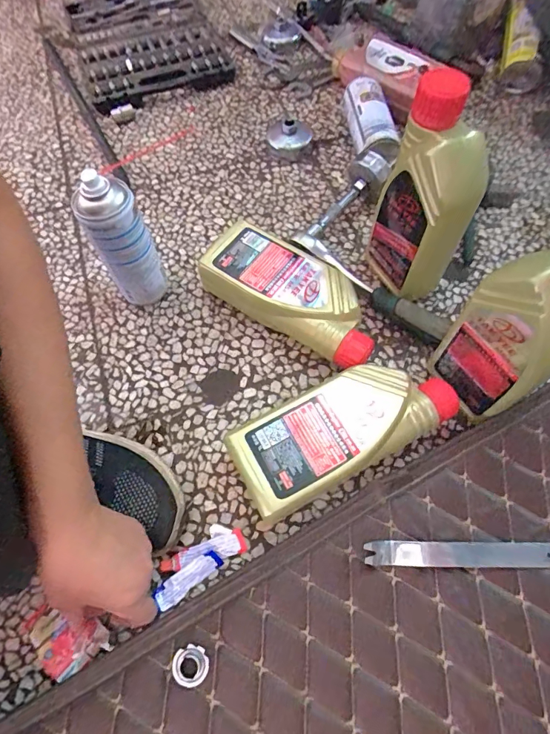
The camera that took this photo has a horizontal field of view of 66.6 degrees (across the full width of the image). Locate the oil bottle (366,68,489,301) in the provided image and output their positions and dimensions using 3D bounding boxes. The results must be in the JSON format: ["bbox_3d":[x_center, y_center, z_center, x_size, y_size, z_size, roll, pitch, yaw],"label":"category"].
[{"bbox_3d":[0.171,-0.180,0.478,0.061,0.247,0.111,-29,65,-12],"label":"oil bottle"}]

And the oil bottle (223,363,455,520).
[{"bbox_3d":[0.075,0.065,0.454,0.243,0.064,0.094,-28,65,-11],"label":"oil bottle"}]

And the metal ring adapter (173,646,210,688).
[{"bbox_3d":[-0.076,0.271,0.379,0.031,0.012,0.031,-1,63,2],"label":"metal ring adapter"}]

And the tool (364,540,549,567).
[{"bbox_3d":[0.205,0.183,0.409,0.229,0.016,0.022,0,63,2],"label":"tool"}]

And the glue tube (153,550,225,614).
[{"bbox_3d":[-0.087,0.212,0.418,0.070,0.011,0.021,-33,66,-14],"label":"glue tube"}]

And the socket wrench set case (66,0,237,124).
[{"bbox_3d":[-0.259,-0.637,0.825,0.270,0.048,0.395,-24,65,-10],"label":"socket wrench set case"}]

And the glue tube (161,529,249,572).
[{"bbox_3d":[-0.073,0.189,0.429,0.082,0.014,0.023,-15,63,-5],"label":"glue tube"}]

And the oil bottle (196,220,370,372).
[{"bbox_3d":[0.025,-0.091,0.536,0.242,0.065,0.104,36,70,19],"label":"oil bottle"}]

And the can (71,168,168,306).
[{"bbox_3d":[-0.174,-0.137,0.501,0.065,0.179,0.057,-23,64,-9],"label":"can"}]

